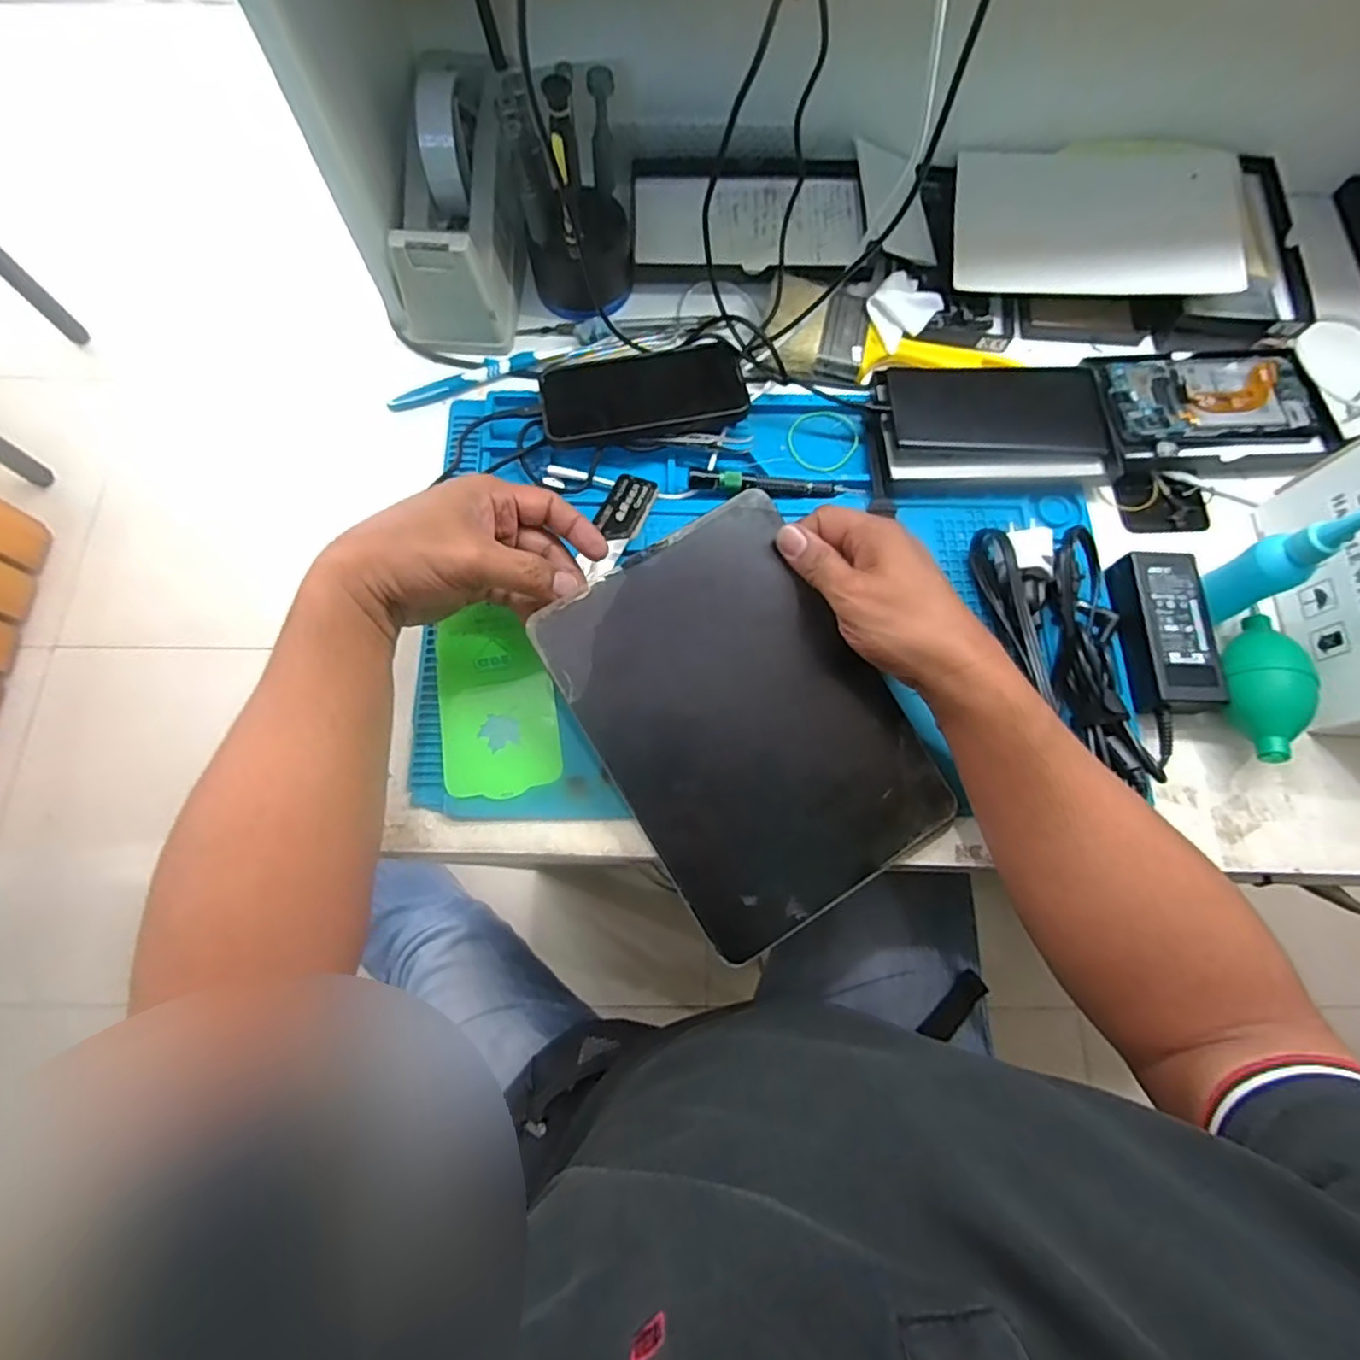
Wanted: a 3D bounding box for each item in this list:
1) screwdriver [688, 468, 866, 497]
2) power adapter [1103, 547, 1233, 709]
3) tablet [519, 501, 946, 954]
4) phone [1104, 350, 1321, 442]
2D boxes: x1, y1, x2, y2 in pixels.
[{"bbox_3d":[0.071,-0.142,0.473,0.127,0.016,0.014,3,73,0],"label":"screwdriver"},{"bbox_3d":[0.329,-0.033,0.440,0.050,0.024,0.109,-2,73,-2],"label":"power adapter"},{"bbox_3d":[0.041,0.025,0.404,0.174,0.009,0.240,-31,90,-7],"label":"tablet"},{"bbox_3d":[0.407,-0.223,0.504,0.158,0.013,0.076,-7,73,-3],"label":"phone"}]

